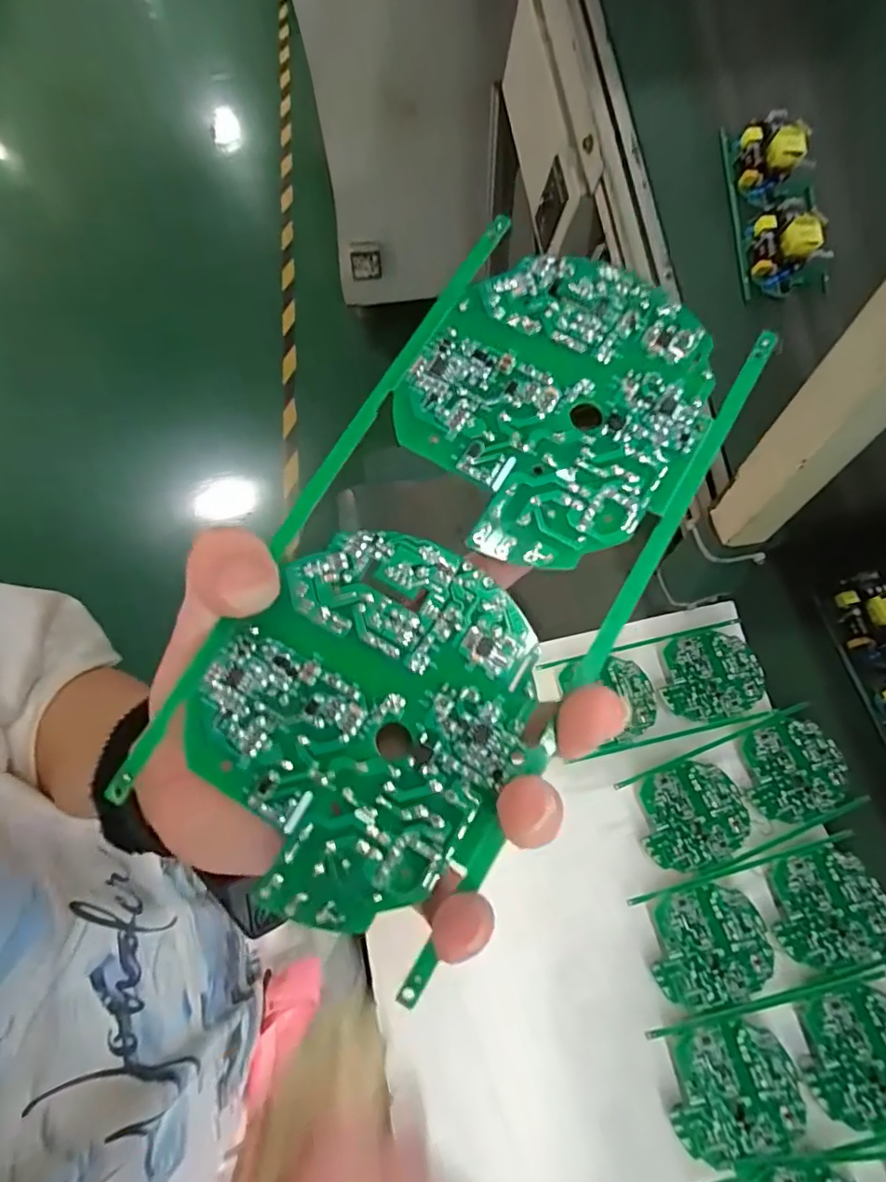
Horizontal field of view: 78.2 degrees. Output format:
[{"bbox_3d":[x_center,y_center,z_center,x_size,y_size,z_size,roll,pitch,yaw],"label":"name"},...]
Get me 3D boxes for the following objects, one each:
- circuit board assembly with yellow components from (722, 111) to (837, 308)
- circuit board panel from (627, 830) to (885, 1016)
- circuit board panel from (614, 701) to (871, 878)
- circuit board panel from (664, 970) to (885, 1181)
[{"bbox_3d":[0.358,-0.414,0.584,0.087,0.034,0.197,-5,83,1],"label":"circuit board assembly with yellow components"},{"bbox_3d":[0.265,0.271,0.441,0.197,0.005,0.091,-15,67,-3],"label":"circuit board panel"},{"bbox_3d":[0.266,0.180,0.486,0.196,0.013,0.094,-21,68,-6],"label":"circuit board panel"},{"bbox_3d":[0.266,0.358,0.402,0.196,0.006,0.091,-12,67,-2],"label":"circuit board panel"}]

